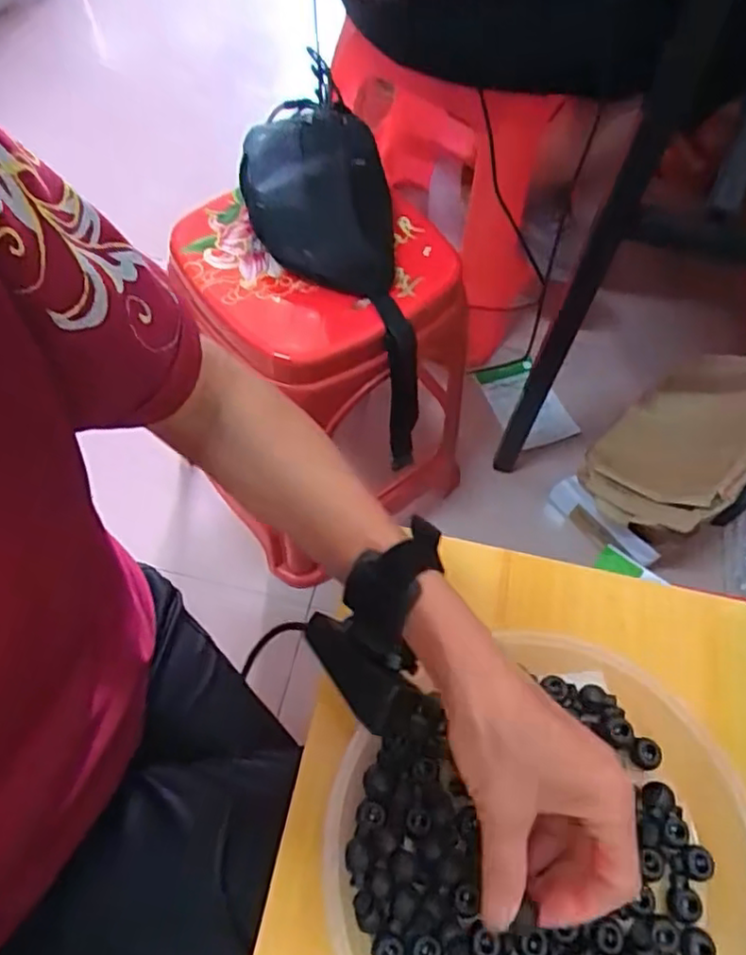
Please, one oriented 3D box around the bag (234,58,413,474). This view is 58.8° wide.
[{"bbox_3d":[-0.045,-0.240,0.704,0.132,0.145,0.448,-22,94,-13],"label":"bag"}]

